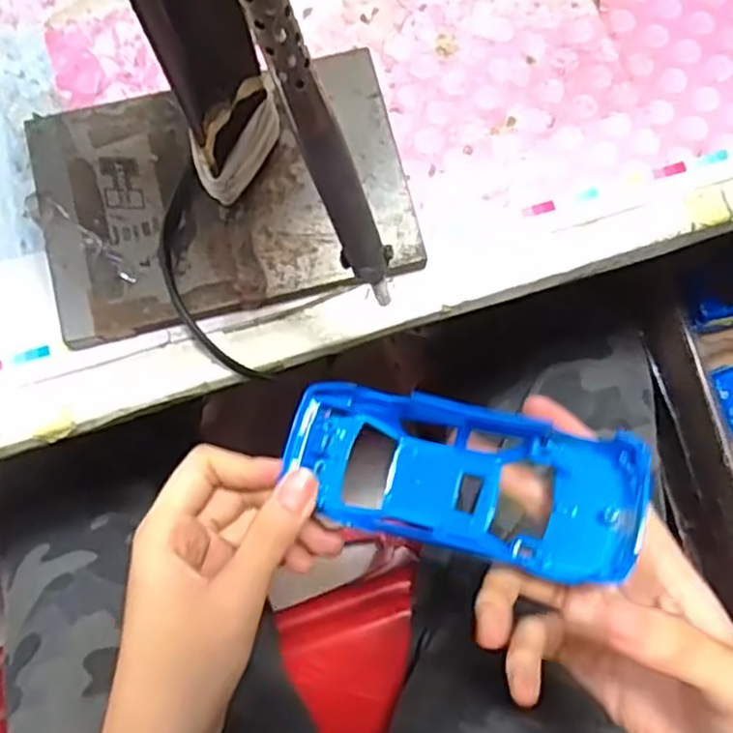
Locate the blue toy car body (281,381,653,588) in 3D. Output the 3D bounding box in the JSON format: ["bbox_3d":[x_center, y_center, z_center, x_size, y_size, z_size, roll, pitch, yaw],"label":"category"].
[{"bbox_3d":[0.036,0.043,0.281,0.129,0.037,0.054,13,78,19],"label":"blue toy car body"}]

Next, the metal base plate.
[{"bbox_3d":[-0.058,-0.071,0.301,0.146,0.005,0.097,-14,80,-5],"label":"metal base plate"}]

